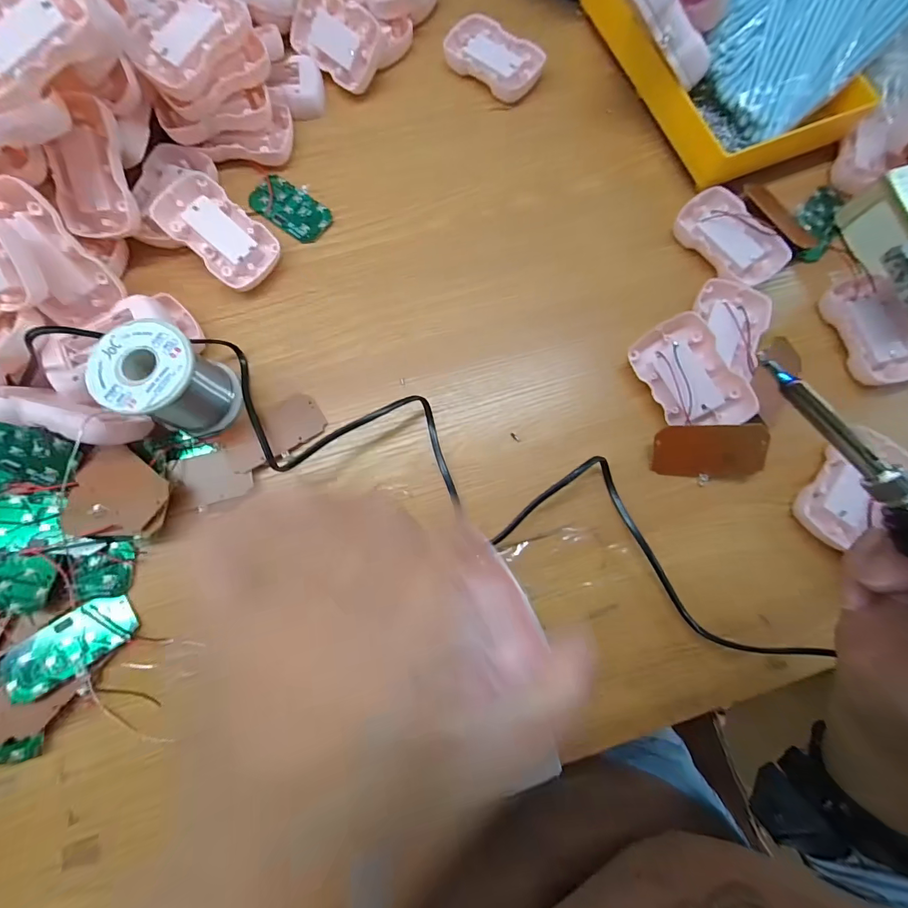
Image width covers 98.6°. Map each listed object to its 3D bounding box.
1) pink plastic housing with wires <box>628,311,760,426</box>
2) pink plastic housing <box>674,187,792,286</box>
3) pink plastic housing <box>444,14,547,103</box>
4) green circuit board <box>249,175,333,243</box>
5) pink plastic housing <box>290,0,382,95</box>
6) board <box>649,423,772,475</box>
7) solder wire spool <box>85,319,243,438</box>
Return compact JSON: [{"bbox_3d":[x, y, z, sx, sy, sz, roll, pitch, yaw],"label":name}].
[{"bbox_3d":[0.172,-0.056,0.289,0.052,0.022,0.086,-28,74,24],"label":"pink plastic housing with wires"},{"bbox_3d":[0.226,-0.176,0.321,0.056,0.017,0.087,-31,81,-6],"label":"pink plastic housing"},{"bbox_3d":[0.036,-0.363,0.359,0.089,0.014,0.055,36,81,6],"label":"pink plastic housing"},{"bbox_3d":[-0.142,-0.211,0.335,0.074,0.005,0.037,36,81,6],"label":"green circuit board"},{"bbox_3d":[-0.103,-0.371,0.350,0.088,0.017,0.055,38,113,5],"label":"pink plastic housing"},{"bbox_3d":[0.183,-0.002,0.281,0.071,0.004,0.039,-1,112,14],"label":"board"},{"bbox_3d":[-0.192,-0.049,0.269,0.063,0.060,0.058,25,80,4],"label":"solder wire spool"}]

